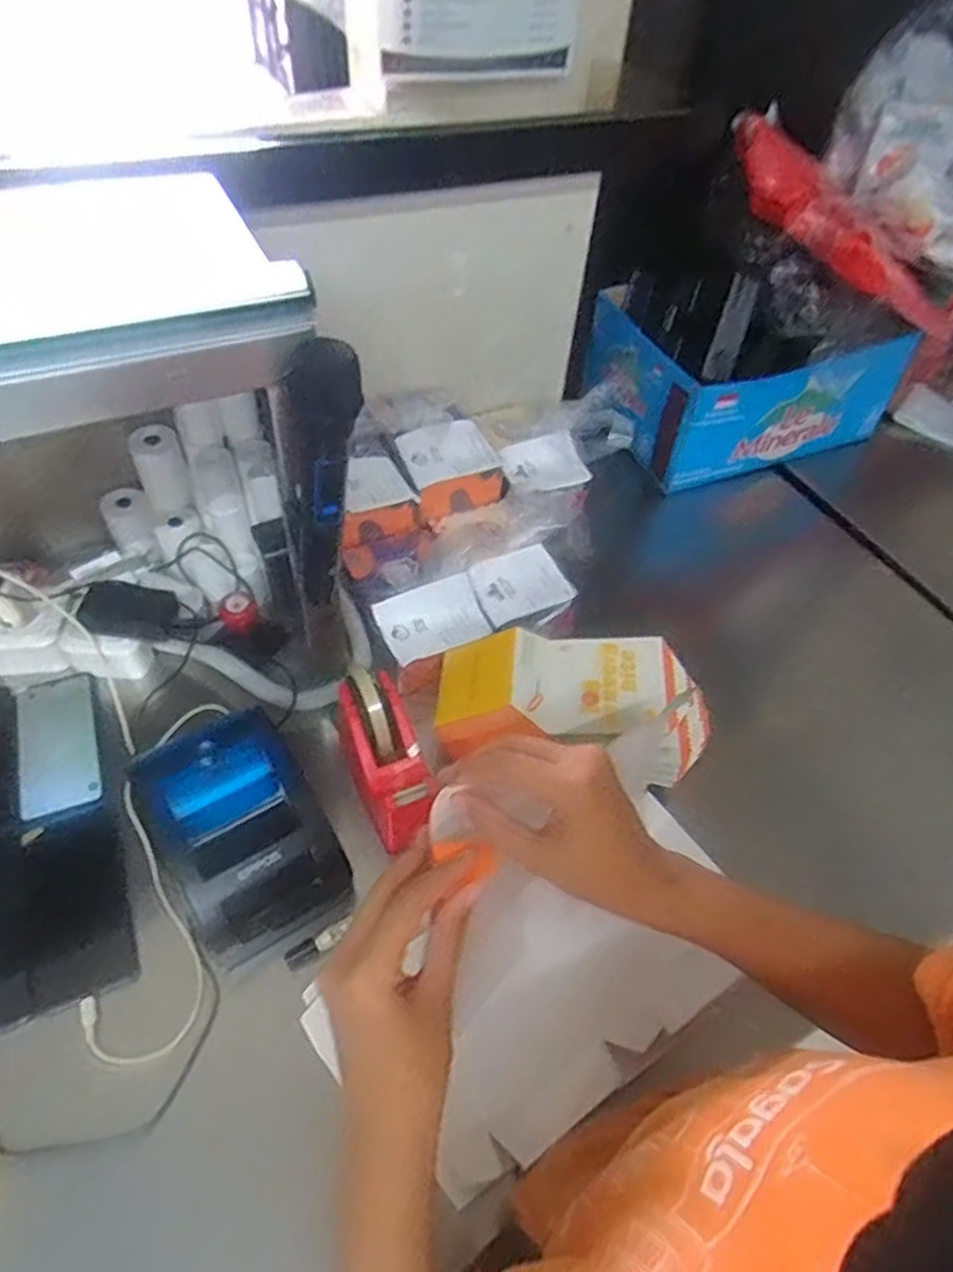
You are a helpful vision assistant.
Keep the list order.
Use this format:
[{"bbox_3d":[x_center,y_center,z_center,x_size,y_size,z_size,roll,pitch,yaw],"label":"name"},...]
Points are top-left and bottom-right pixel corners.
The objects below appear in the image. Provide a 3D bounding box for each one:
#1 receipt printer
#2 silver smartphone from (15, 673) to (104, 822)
[{"bbox_3d":[-0.198,0.167,0.622,0.130,0.107,0.176,-25,57,-24],"label":"receipt printer"},{"bbox_3d":[-0.409,0.104,0.713,0.075,0.015,0.156,-15,53,-17],"label":"silver smartphone"}]

